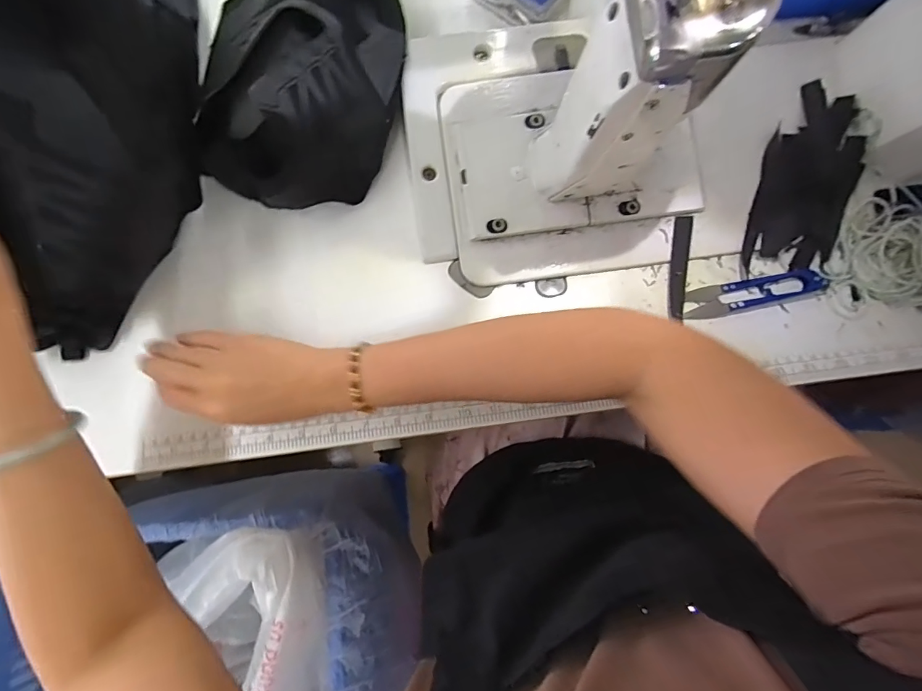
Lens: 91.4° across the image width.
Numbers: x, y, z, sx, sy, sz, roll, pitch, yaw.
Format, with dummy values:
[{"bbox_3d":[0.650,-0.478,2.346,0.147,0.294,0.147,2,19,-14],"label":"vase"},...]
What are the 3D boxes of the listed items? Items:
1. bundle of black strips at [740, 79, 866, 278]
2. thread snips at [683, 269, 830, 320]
[{"bbox_3d":[0.299,-0.142,0.384,0.081,0.023,0.171,19,80,4],"label":"bundle of black strips"},{"bbox_3d":[0.252,-0.045,0.384,0.119,0.010,0.028,-11,79,-1],"label":"thread snips"}]

